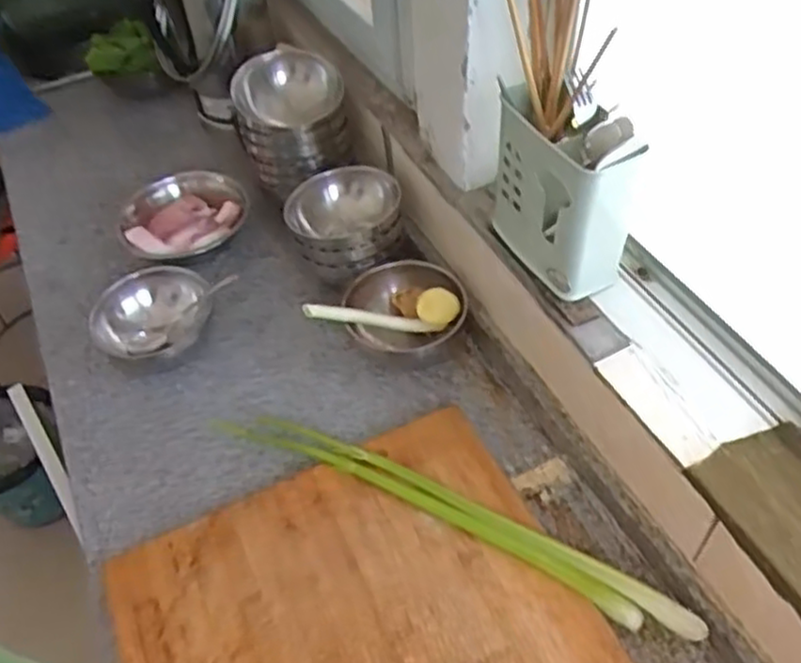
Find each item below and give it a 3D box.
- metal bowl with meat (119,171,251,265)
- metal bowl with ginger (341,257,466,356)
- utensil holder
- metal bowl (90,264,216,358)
[{"bbox_3d":[-0.310,-0.166,1.059,0.172,0.059,0.182,-3,48,3],"label":"metal bowl with meat"},{"bbox_3d":[0.007,-0.023,0.890,0.135,0.069,0.144,-3,51,4],"label":"metal bowl with ginger"},{"bbox_3d":[0.150,-0.129,0.708,0.068,0.157,0.139,-26,53,-15],"label":"utensil holder"},{"bbox_3d":[-0.297,-0.010,0.914,0.136,0.077,0.136,-12,51,-4],"label":"metal bowl"}]

